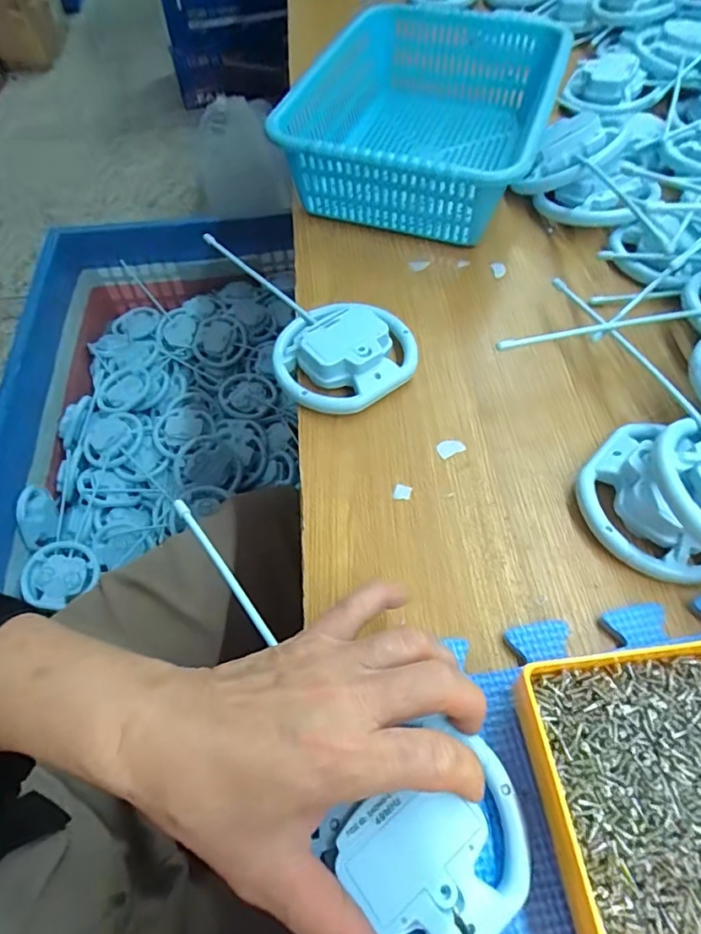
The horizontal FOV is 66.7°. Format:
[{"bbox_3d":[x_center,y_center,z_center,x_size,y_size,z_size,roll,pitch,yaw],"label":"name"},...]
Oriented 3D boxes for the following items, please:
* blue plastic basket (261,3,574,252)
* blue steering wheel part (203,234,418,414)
[{"bbox_3d":[0.082,-0.357,0.524,0.212,0.078,0.347,16,60,11],"label":"blue plastic basket"},{"bbox_3d":[-0.026,-0.119,0.406,0.100,0.030,0.182,-25,61,-13],"label":"blue steering wheel part"}]

